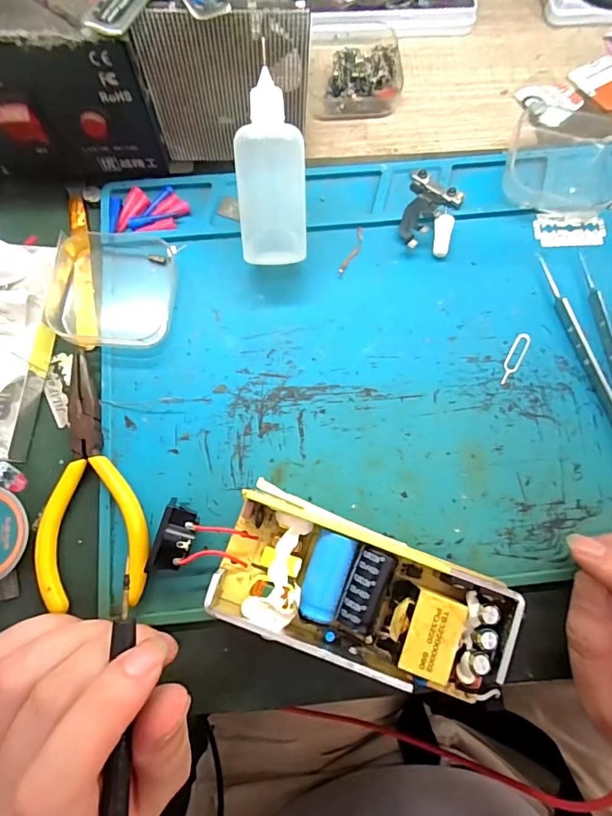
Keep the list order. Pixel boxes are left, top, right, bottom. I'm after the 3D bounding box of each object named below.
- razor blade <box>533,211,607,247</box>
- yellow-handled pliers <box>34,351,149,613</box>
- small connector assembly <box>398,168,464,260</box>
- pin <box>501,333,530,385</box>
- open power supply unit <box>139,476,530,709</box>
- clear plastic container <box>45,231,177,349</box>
[{"bbox_3d":[0.159,-0.108,0.268,0.041,0.004,0.021,-3,80,0],"label":"razor blade"},{"bbox_3d":[-0.106,0.033,0.225,0.053,0.014,0.123,-4,77,-2],"label":"yellow-handled pliers"},{"bbox_3d":[0.074,-0.116,0.265,0.031,0.008,0.053,15,77,2],"label":"small connector assembly"},{"bbox_3d":[0.116,-0.028,0.248,0.008,0.004,0.033,27,78,5],"label":"pin"},{"bbox_3d":[0.012,0.080,0.209,0.163,0.028,0.058,21,77,3],"label":"open power supply unit"},{"bbox_3d":[-0.106,-0.069,0.250,0.062,0.017,0.067,2,77,-1],"label":"clear plastic container"}]

